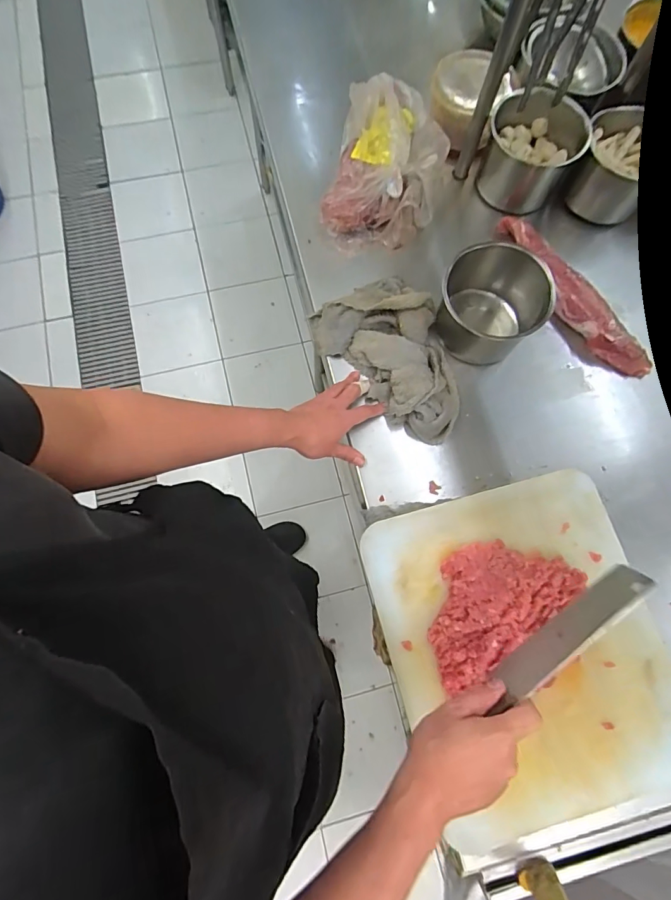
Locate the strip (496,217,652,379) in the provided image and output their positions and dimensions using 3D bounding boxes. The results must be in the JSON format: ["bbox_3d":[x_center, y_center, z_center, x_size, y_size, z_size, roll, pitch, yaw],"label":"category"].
[{"bbox_3d":[0.385,-0.261,0.732,0.061,0.045,0.358,-31,74,-10],"label":"strip"}]

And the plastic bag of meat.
[{"bbox_3d":[0.096,-0.513,0.779,0.187,0.077,0.340,11,74,1],"label":"plastic bag of meat"}]

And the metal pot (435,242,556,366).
[{"bbox_3d":[0.234,-0.219,0.678,0.144,0.143,0.140,0,74,-2],"label":"metal pot"}]

